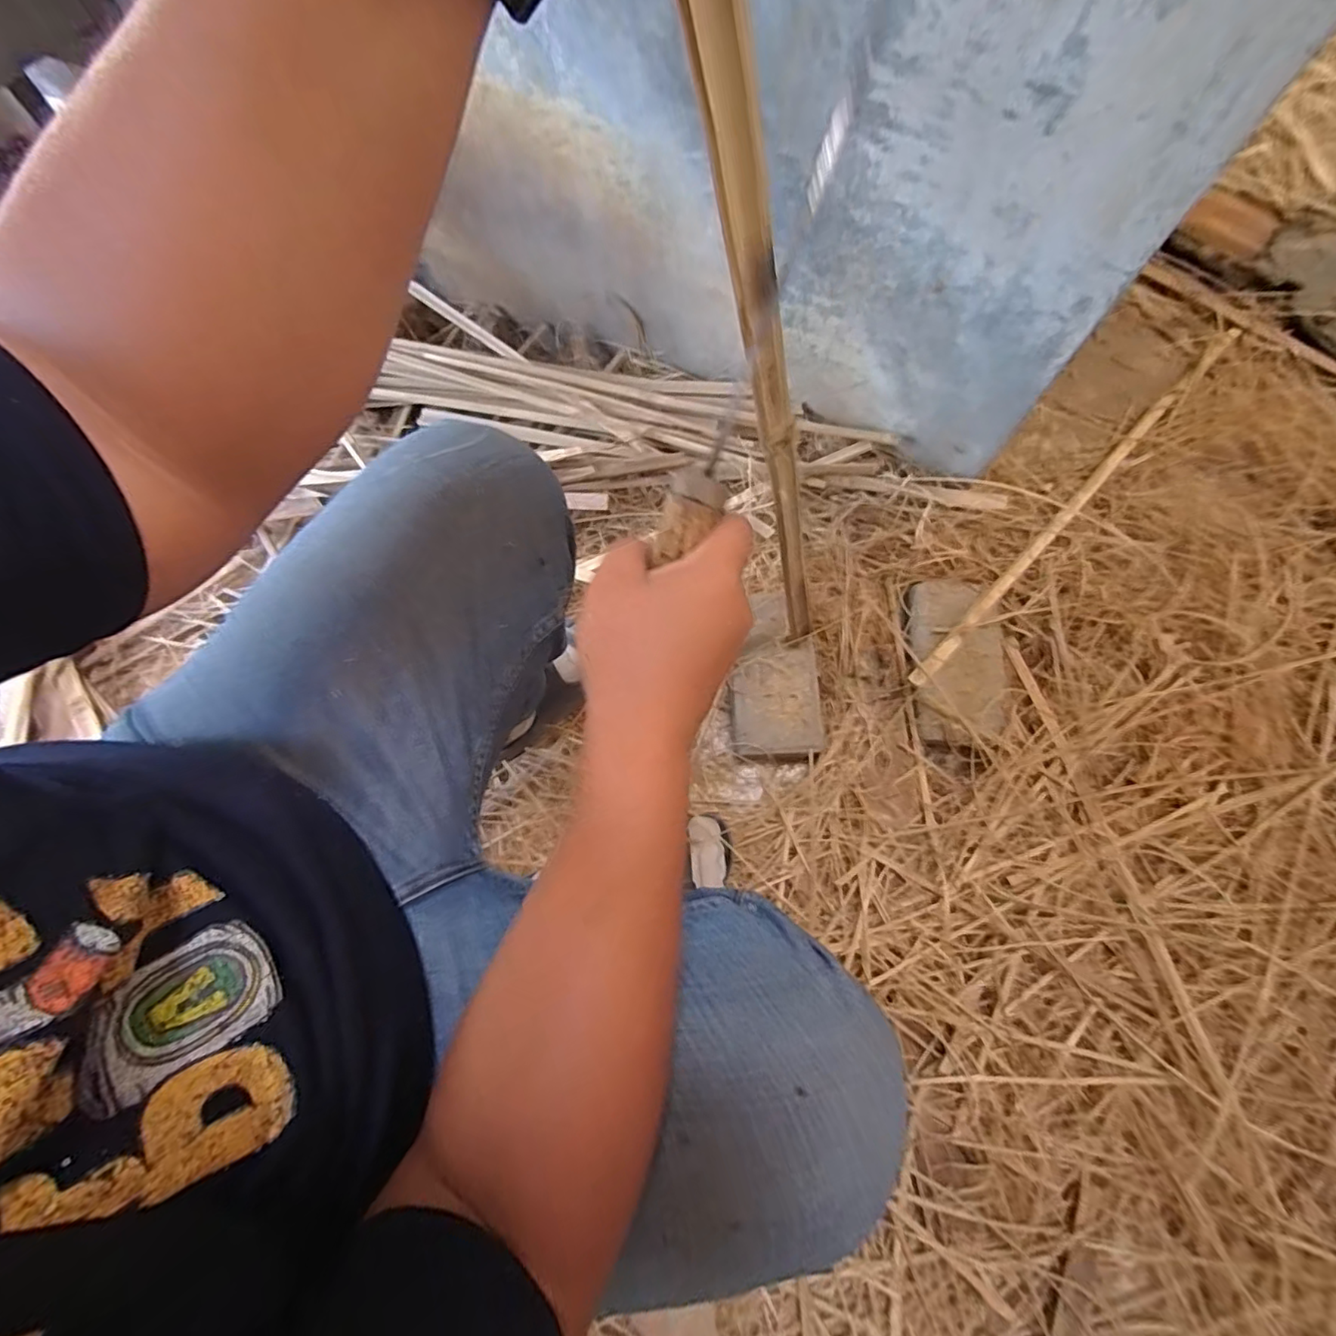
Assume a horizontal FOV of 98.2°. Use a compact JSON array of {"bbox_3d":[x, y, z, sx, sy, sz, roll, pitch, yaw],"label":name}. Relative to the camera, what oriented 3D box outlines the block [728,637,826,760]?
[{"bbox_3d":[0.134,0.037,0.739,0.109,0.059,0.156,-4,75,0],"label":"block"}]

